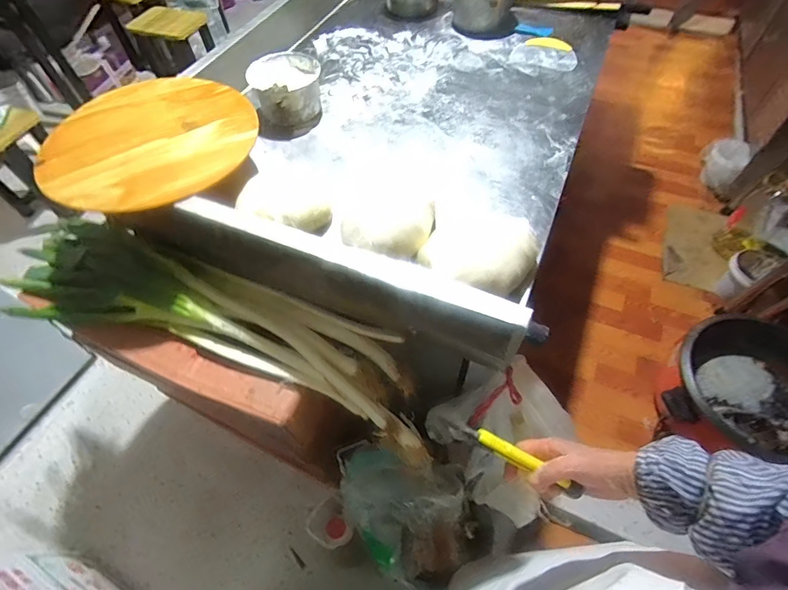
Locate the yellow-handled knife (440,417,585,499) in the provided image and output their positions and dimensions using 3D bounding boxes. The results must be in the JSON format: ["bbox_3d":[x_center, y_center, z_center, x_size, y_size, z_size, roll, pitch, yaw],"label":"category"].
[{"bbox_3d":[0.140,0.188,0.477,0.180,0.020,0.018,29,62,3],"label":"yellow-handled knife"}]

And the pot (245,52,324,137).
[{"bbox_3d":[-0.226,-0.443,0.879,0.150,0.090,0.174,-17,58,-8],"label":"pot"}]

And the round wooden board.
[{"bbox_3d":[-0.428,-0.278,0.714,0.327,0.026,0.347,-1,57,2],"label":"round wooden board"}]

